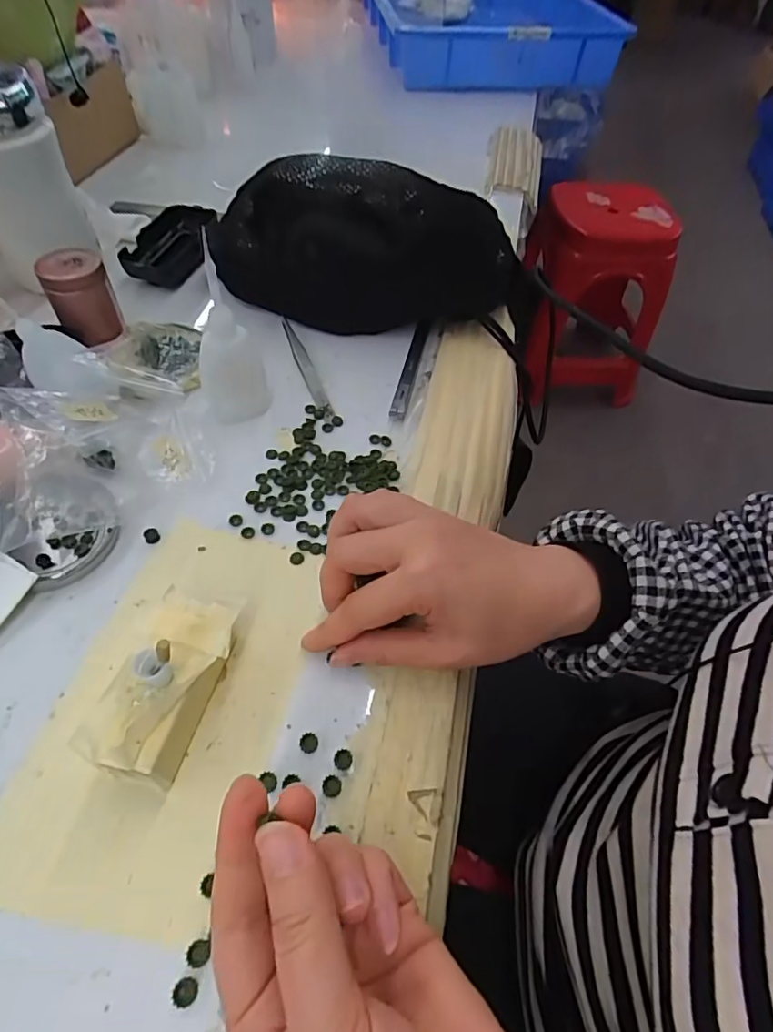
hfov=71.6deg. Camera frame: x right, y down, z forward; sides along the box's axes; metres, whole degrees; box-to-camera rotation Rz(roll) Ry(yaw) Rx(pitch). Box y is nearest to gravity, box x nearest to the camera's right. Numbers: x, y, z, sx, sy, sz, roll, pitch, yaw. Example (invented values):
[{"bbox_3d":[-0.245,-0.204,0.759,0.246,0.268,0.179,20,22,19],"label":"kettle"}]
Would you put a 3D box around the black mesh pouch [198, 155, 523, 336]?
[{"bbox_3d":[-0.009,-0.223,0.444,0.242,0.100,0.098,10,54,3],"label":"black mesh pouch"}]

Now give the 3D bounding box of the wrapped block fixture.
[{"bbox_3d":[-0.101,0.079,0.258,0.043,0.039,0.087,15,54,7],"label":"wrapped block fixture"}]

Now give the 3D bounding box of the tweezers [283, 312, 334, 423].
[{"bbox_3d":[-0.065,-0.119,0.425,0.012,0.005,0.125,-15,56,-15],"label":"tweezers"}]

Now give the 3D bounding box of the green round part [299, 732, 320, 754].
[{"bbox_3d":[-0.038,0.110,0.260,0.009,0.004,0.009,2,54,-3],"label":"green round part"}]

